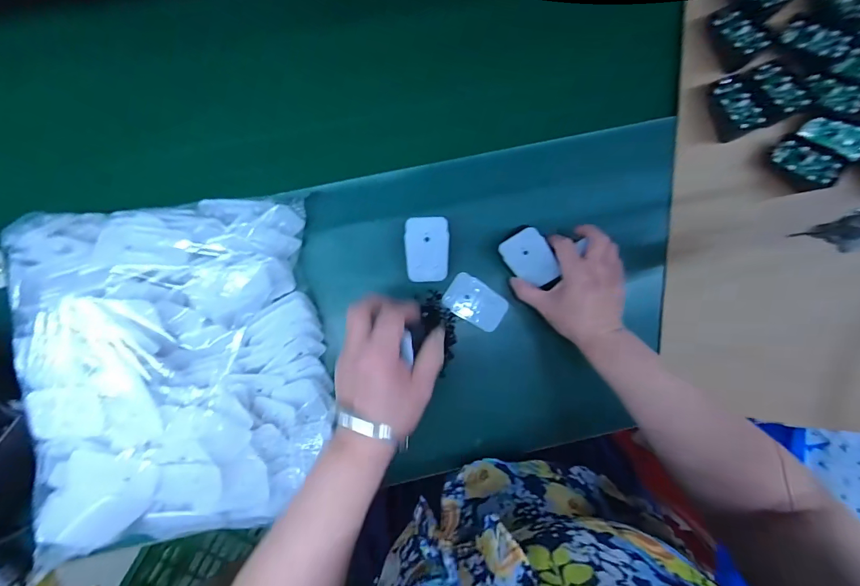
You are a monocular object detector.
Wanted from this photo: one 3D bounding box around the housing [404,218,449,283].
[{"bbox_3d":[-0.003,-0.046,0.429,0.046,0.006,0.068,-2,102,1],"label":"housing"}]

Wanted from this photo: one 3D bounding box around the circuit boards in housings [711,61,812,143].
[{"bbox_3d":[0.365,-0.219,0.447,0.093,0.020,0.067,-19,88,-1],"label":"circuit boards in housings"}]

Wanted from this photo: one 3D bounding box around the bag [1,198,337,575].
[{"bbox_3d":[-0.238,0.081,0.389,0.265,0.069,0.327,-8,100,-19],"label":"bag"}]

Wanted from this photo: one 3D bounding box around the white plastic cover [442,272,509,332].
[{"bbox_3d":[0.053,0.011,0.463,0.070,0.004,0.046,32,82,0],"label":"white plastic cover"}]

